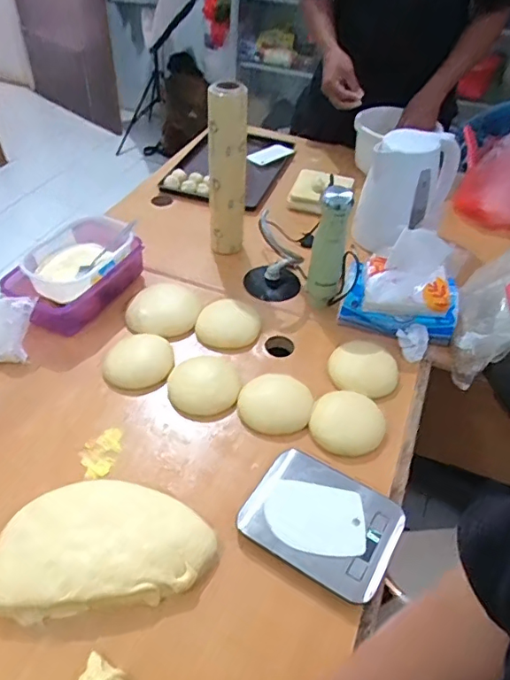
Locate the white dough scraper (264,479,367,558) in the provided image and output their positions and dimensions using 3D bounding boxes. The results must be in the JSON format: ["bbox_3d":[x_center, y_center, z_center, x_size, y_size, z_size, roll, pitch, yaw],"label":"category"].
[{"bbox_3d":[0.070,0.210,0.608,0.116,0.004,0.081,7,50,4],"label":"white dough scraper"}]

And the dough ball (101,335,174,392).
[{"bbox_3d":[-0.177,0.034,0.784,0.106,0.036,0.086,-9,46,-13],"label":"dough ball"}]

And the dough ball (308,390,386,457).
[{"bbox_3d":[0.130,0.114,0.718,0.096,0.037,0.088,2,44,-2],"label":"dough ball"}]

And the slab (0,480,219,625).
[{"bbox_3d":[-0.170,0.228,0.585,0.239,0.042,0.140,-4,45,-9],"label":"slab"}]

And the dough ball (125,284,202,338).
[{"bbox_3d":[-0.154,-0.052,0.862,0.122,0.043,0.090,-2,44,-6],"label":"dough ball"}]

